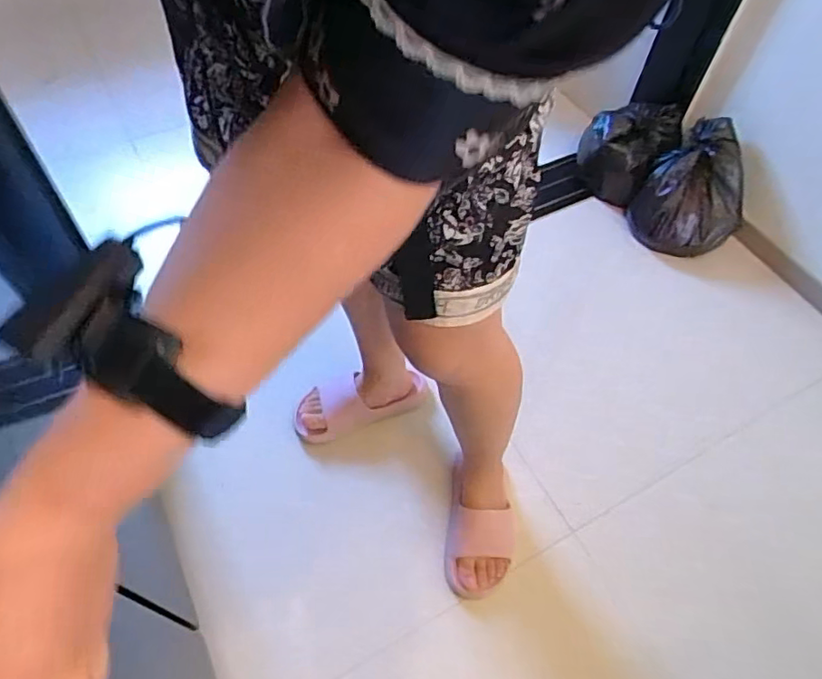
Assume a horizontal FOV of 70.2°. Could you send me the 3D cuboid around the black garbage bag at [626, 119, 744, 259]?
[{"bbox_3d":[0.687,-0.365,1.412,0.232,0.220,0.273,26,58,15],"label":"black garbage bag"}]

